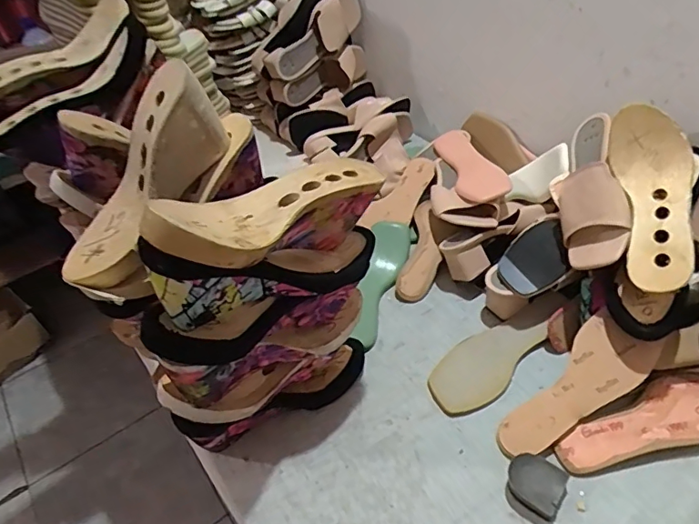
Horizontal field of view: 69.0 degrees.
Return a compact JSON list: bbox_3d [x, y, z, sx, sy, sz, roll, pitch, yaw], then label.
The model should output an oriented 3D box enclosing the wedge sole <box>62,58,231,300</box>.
[{"bbox_3d":[-0.198,-0.077,0.509,0.088,0.077,0.230,35,98,34],"label":"wedge sole"}]

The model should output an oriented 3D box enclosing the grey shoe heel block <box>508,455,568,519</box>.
[{"bbox_3d":[0.206,0.244,0.559,0.050,0.030,0.062,-33,51,-25],"label":"grey shoe heel block"}]

